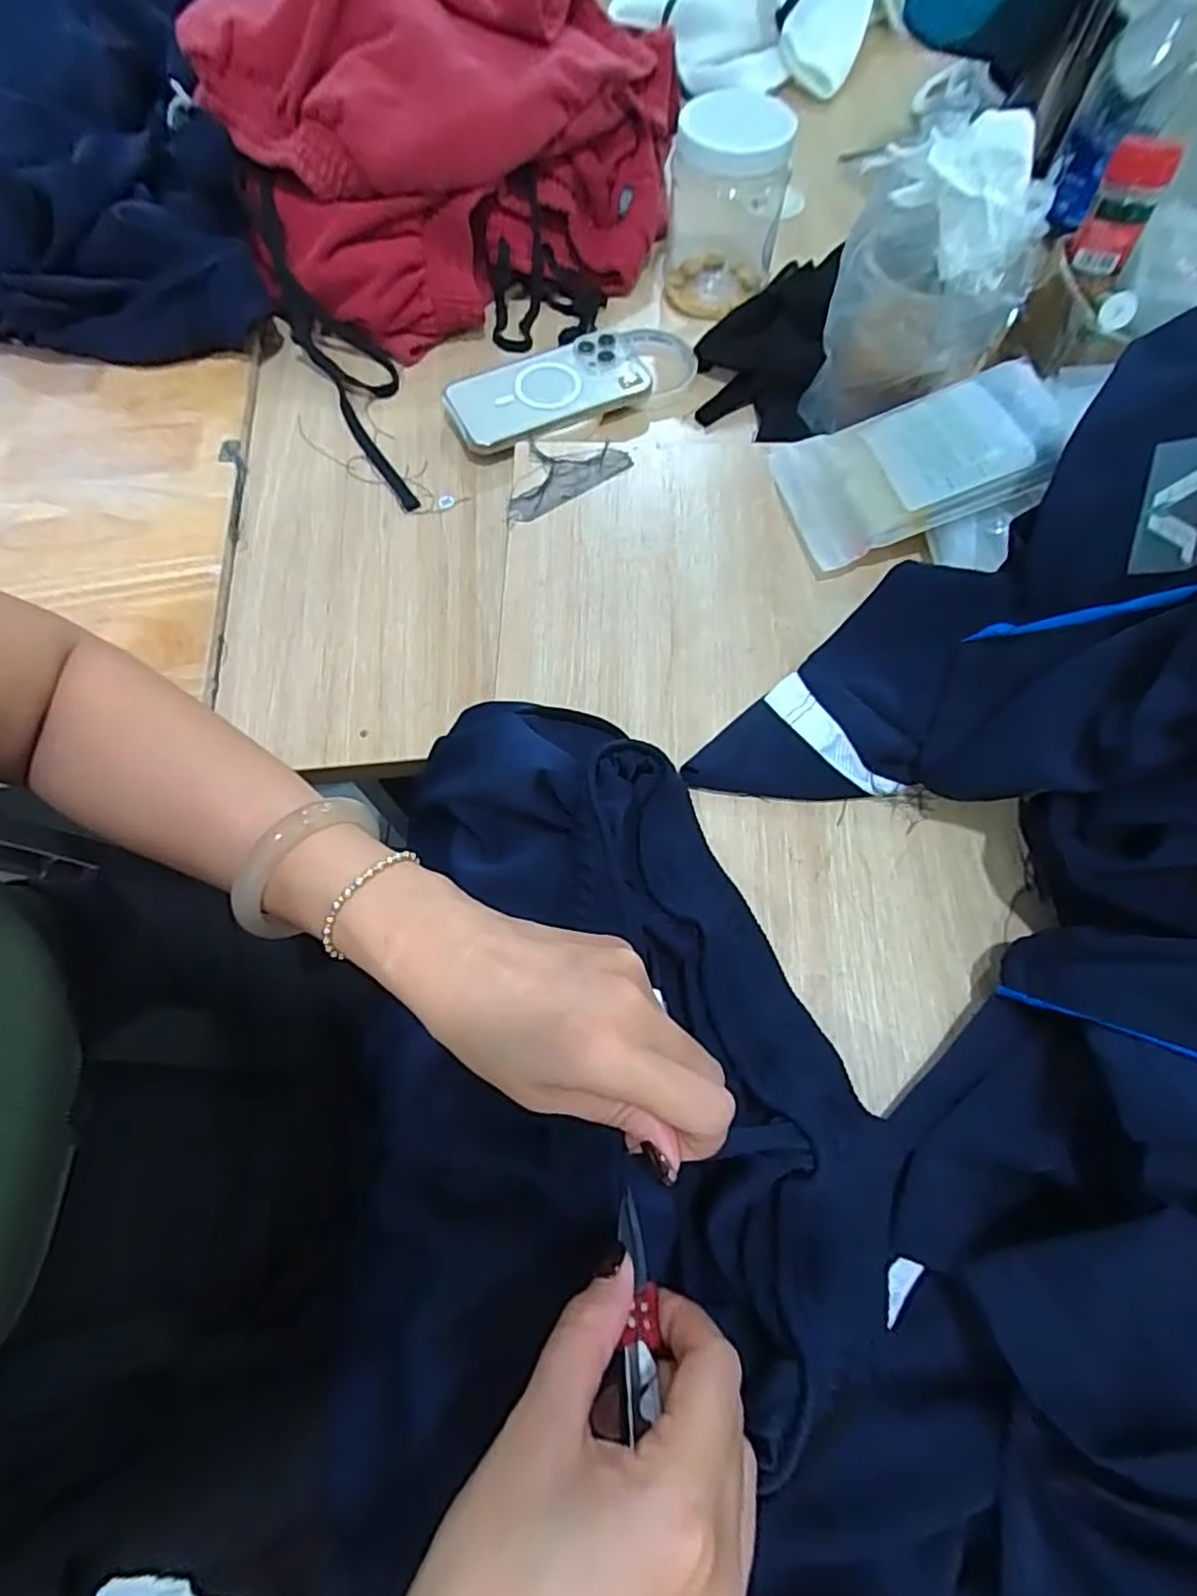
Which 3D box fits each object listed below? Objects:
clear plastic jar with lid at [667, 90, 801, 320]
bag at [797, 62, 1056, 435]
[{"bbox_3d":[0.109,-0.508,0.568,0.093,0.122,0.096,4,68,2],"label":"clear plastic jar with lid"},{"bbox_3d":[0.206,-0.328,0.424,0.118,0.157,0.069,30,71,11],"label":"bag"}]

